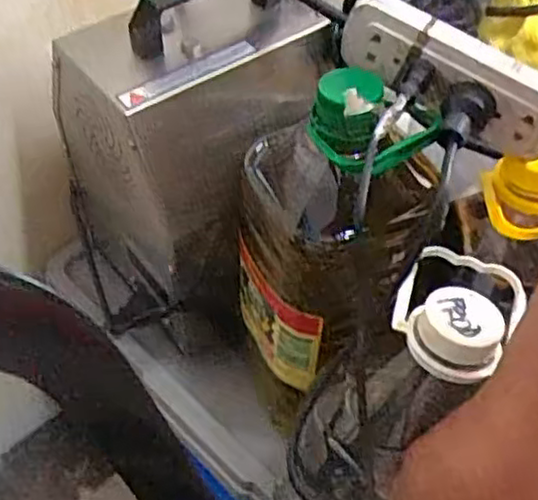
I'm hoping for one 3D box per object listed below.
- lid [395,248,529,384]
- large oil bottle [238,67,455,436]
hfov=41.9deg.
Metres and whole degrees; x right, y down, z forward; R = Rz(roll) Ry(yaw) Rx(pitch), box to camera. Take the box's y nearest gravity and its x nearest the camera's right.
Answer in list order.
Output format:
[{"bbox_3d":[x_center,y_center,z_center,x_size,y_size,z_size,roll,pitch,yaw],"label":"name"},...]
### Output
[{"bbox_3d":[0.122,0.034,0.456,0.071,0.034,0.092,25,54,20],"label":"lid"},{"bbox_3d":[0.034,0.000,0.543,0.125,0.254,0.143,-36,58,-27],"label":"large oil bottle"}]

